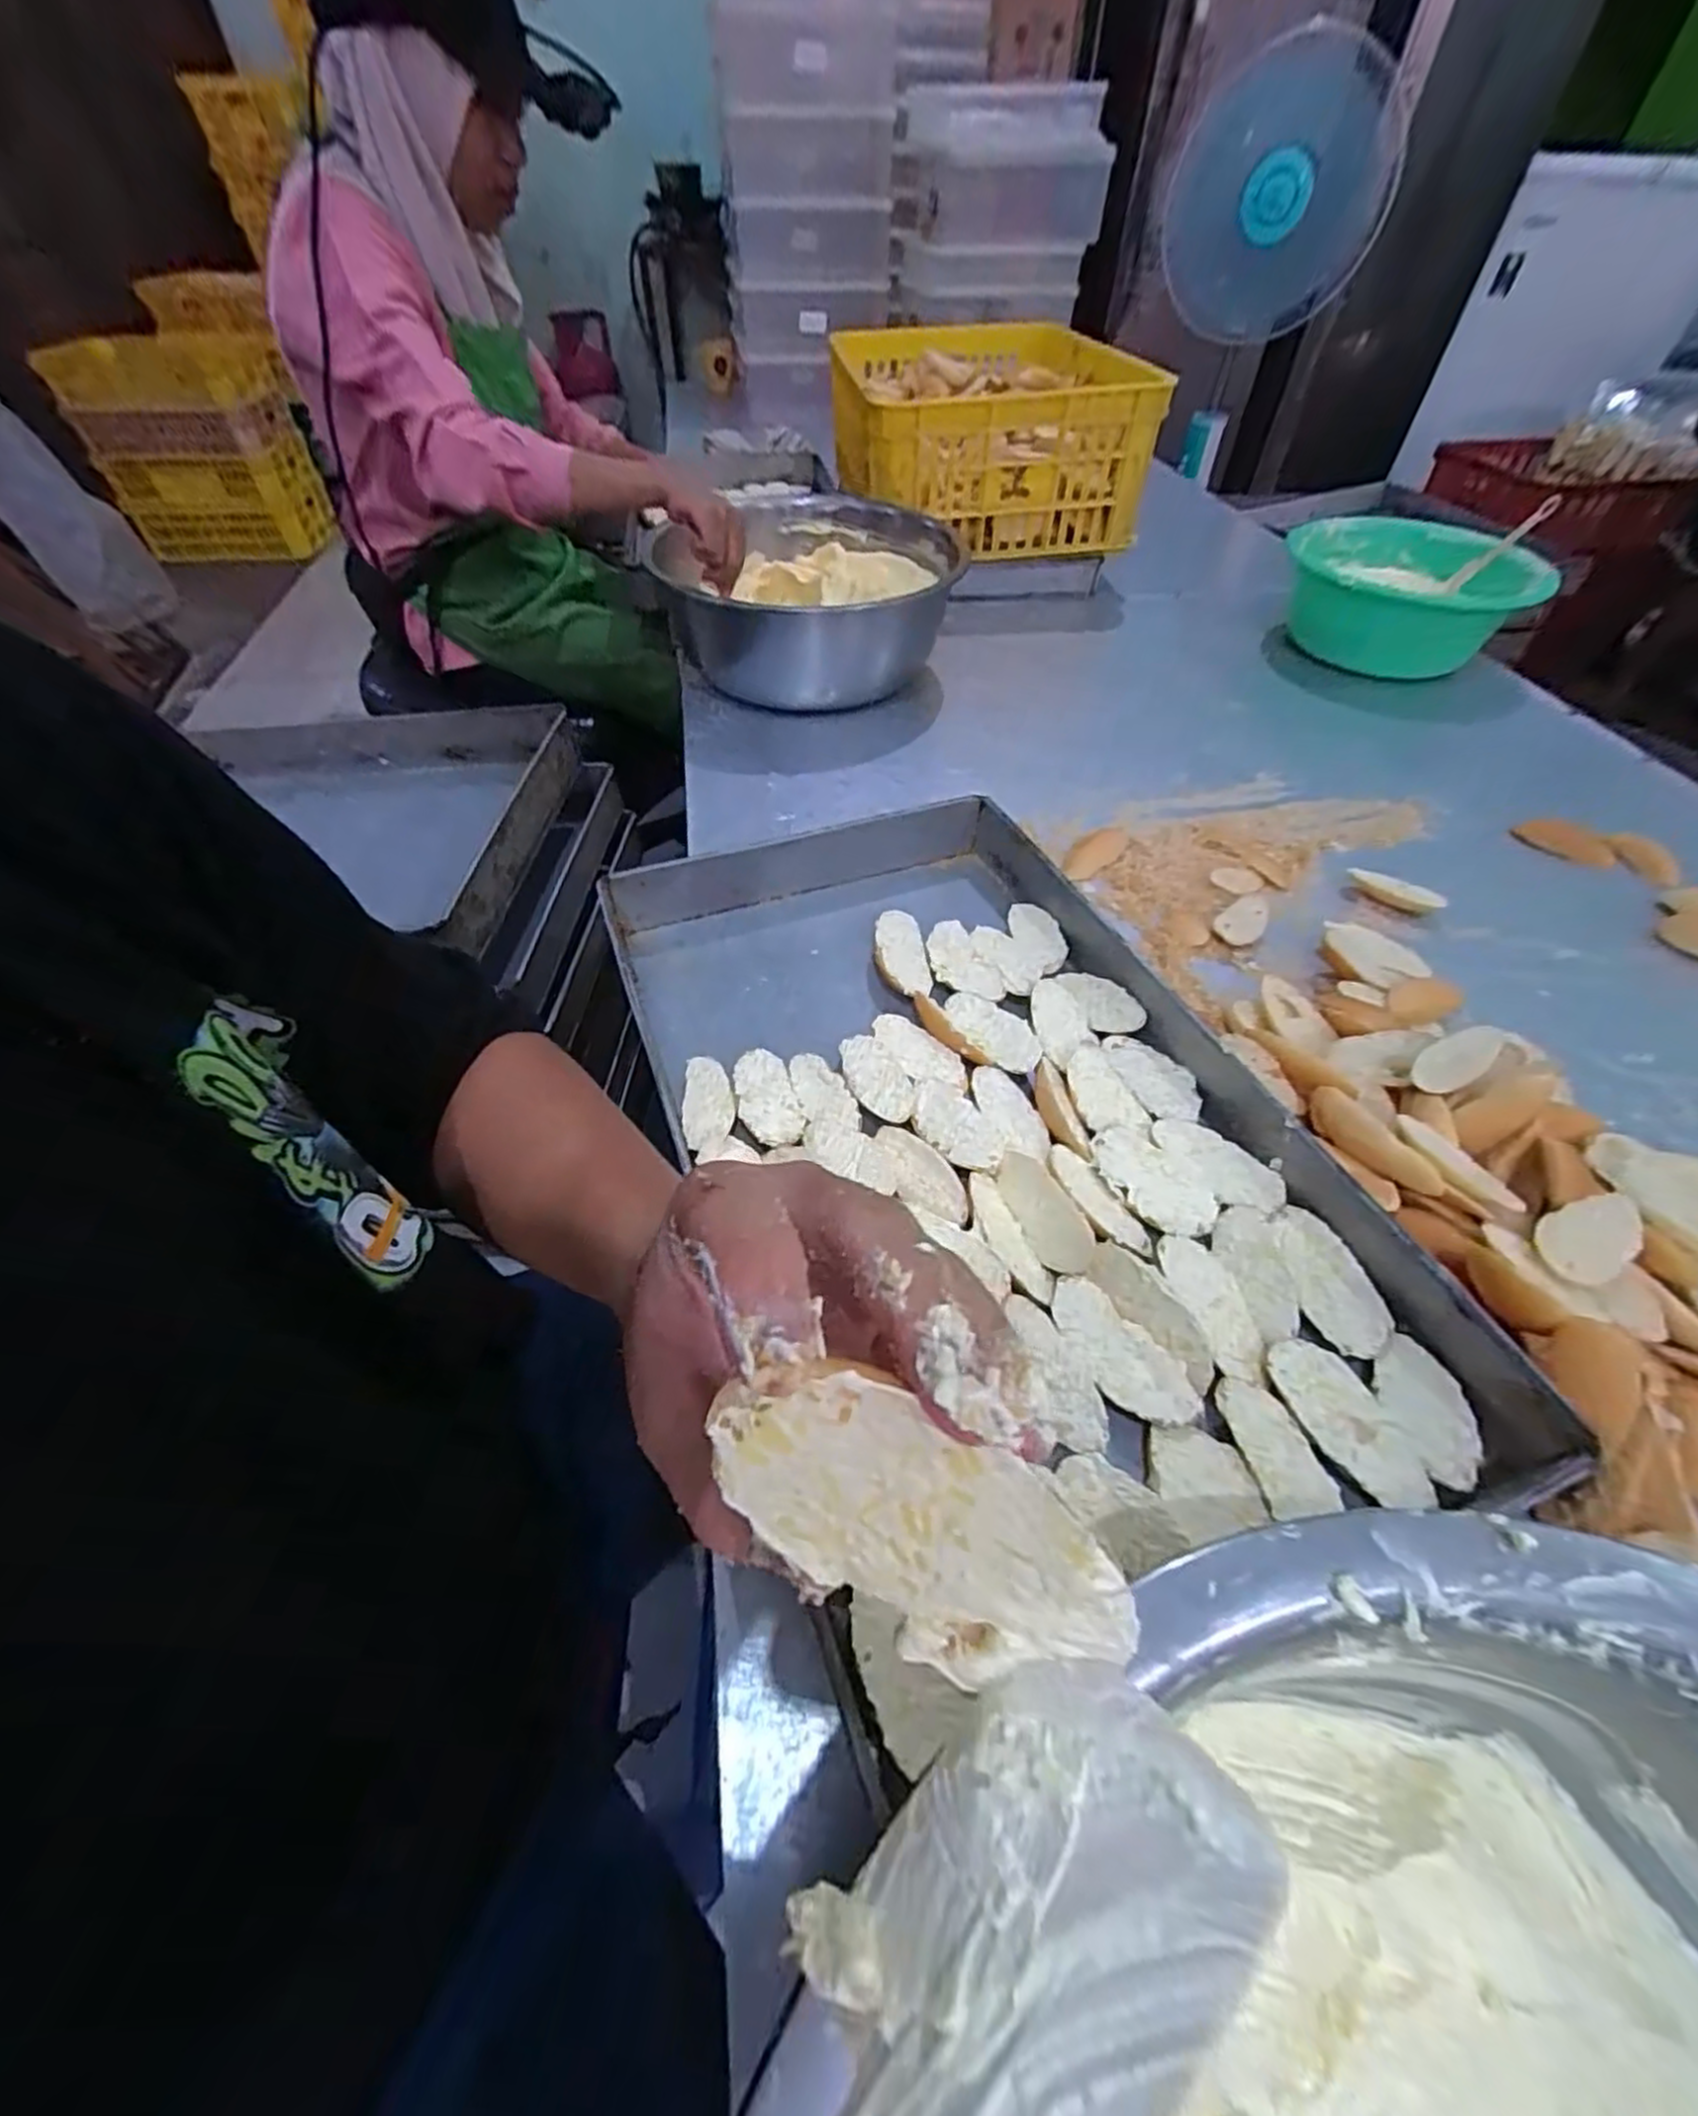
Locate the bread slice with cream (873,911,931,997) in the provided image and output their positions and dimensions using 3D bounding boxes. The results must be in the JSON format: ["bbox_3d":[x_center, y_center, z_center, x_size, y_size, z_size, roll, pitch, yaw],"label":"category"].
[{"bbox_3d":[0.043,-0.084,0.620,0.041,0.023,0.104,-7,51,-7],"label":"bread slice with cream"}]

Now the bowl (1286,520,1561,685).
[{"bbox_3d":[0.736,-0.620,1.013,0.263,0.135,0.263,7,57,5],"label":"bowl"}]

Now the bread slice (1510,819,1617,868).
[{"bbox_3d":[0.723,-0.218,0.752,0.089,0.021,0.041,27,55,20],"label":"bread slice"}]

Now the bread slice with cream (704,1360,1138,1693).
[{"bbox_3d":[0.011,0.086,0.134,0.082,0.014,0.047,42,105,-8],"label":"bread slice with cream"}]

